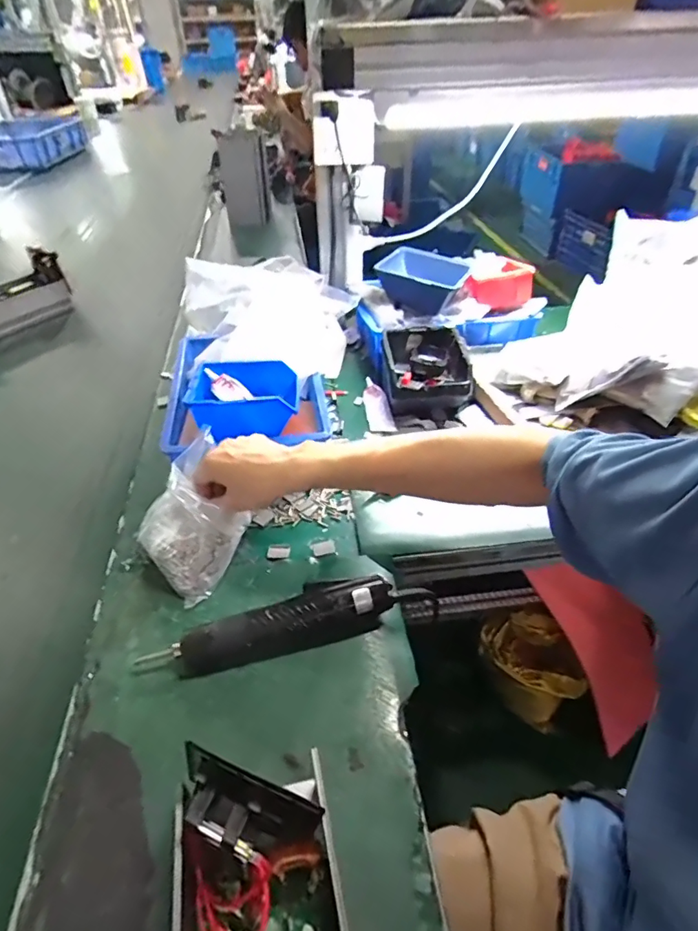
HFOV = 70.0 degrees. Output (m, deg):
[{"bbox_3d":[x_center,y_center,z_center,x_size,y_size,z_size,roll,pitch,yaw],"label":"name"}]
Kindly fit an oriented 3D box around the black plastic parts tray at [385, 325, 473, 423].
[{"bbox_3d":[0.119,-0.140,0.784,0.124,0.091,0.143,-2,41,-1],"label":"black plastic parts tray"}]

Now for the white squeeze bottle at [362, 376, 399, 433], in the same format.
[{"bbox_3d":[0.044,-0.096,0.785,0.034,0.025,0.126,-8,41,-8],"label":"white squeeze bottle"}]

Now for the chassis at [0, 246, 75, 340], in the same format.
[{"bbox_3d":[-0.720,-0.337,1.018,0.107,0.122,0.267,28,49,30],"label":"chassis"}]

